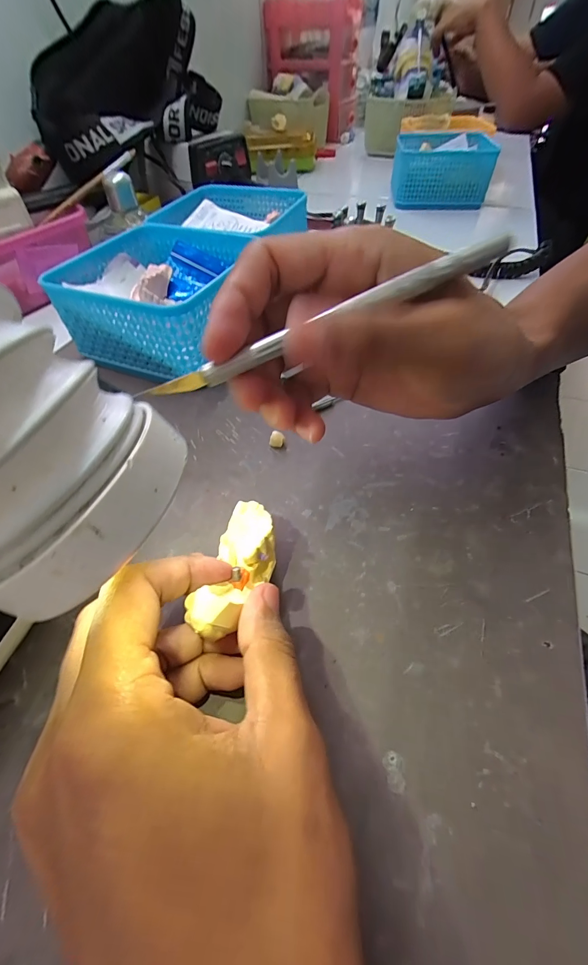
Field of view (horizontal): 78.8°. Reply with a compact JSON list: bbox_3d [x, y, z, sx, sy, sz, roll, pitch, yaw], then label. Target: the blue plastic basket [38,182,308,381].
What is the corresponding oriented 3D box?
[{"bbox_3d":[-0.082,-0.204,0.334,0.128,0.053,0.272,13,53,13],"label":"blue plastic basket"}]

